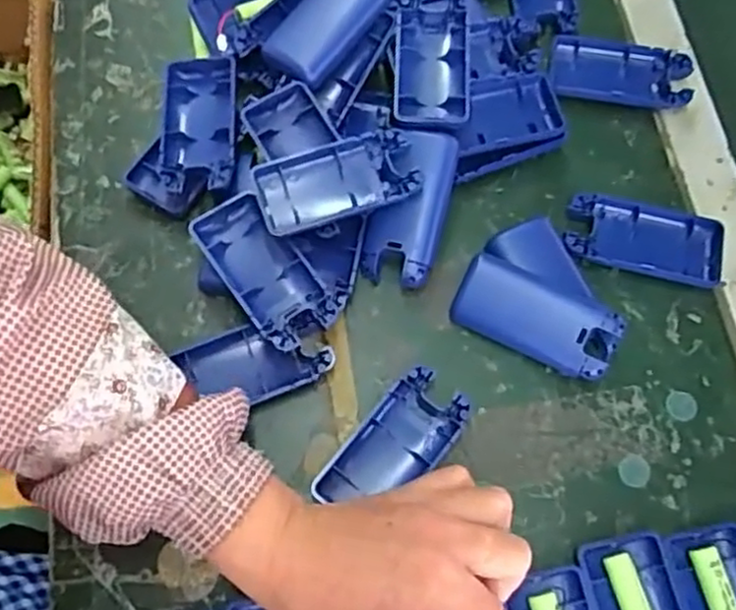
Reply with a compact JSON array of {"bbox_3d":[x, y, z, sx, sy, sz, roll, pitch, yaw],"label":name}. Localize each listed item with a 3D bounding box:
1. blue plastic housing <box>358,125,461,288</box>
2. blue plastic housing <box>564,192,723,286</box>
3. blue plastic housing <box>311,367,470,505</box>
[{"bbox_3d":[0.025,-0.058,0.411,0.040,0.020,0.092,17,89,4],"label":"blue plastic housing"},{"bbox_3d":[0.168,-0.038,0.428,0.097,0.015,0.044,14,69,3],"label":"blue plastic housing"},{"bbox_3d":[0.014,0.077,0.382,0.043,0.014,0.088,40,72,12],"label":"blue plastic housing"}]

